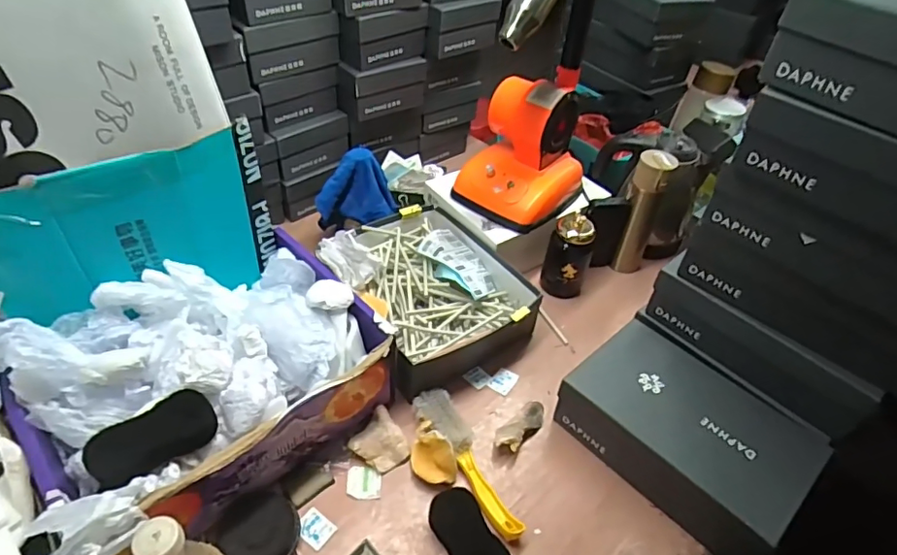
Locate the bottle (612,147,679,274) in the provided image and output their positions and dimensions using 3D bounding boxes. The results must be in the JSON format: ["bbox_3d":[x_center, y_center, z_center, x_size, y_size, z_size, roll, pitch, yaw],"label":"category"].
[{"bbox_3d":[0.350,-0.117,1.007,0.064,0.241,0.052,24,46,19],"label":"bottle"}]

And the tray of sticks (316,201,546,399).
[{"bbox_3d":[-0.036,0.017,0.916,0.269,0.100,0.321,-24,50,-28],"label":"tray of sticks"}]

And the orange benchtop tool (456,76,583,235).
[{"bbox_3d":[0.132,-0.216,0.969,0.170,0.228,0.180,31,49,25],"label":"orange benchtop tool"}]

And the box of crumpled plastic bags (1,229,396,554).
[{"bbox_3d":[-0.306,0.128,0.701,0.311,0.172,0.414,33,50,26],"label":"box of crumpled plastic bags"}]

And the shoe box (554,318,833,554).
[{"bbox_3d":[0.321,0.207,0.741,0.178,0.104,0.286,-30,53,-32],"label":"shoe box"}]

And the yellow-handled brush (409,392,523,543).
[{"bbox_3d":[0.026,0.241,0.734,0.053,0.033,0.227,-20,49,-24],"label":"yellow-handled brush"}]

